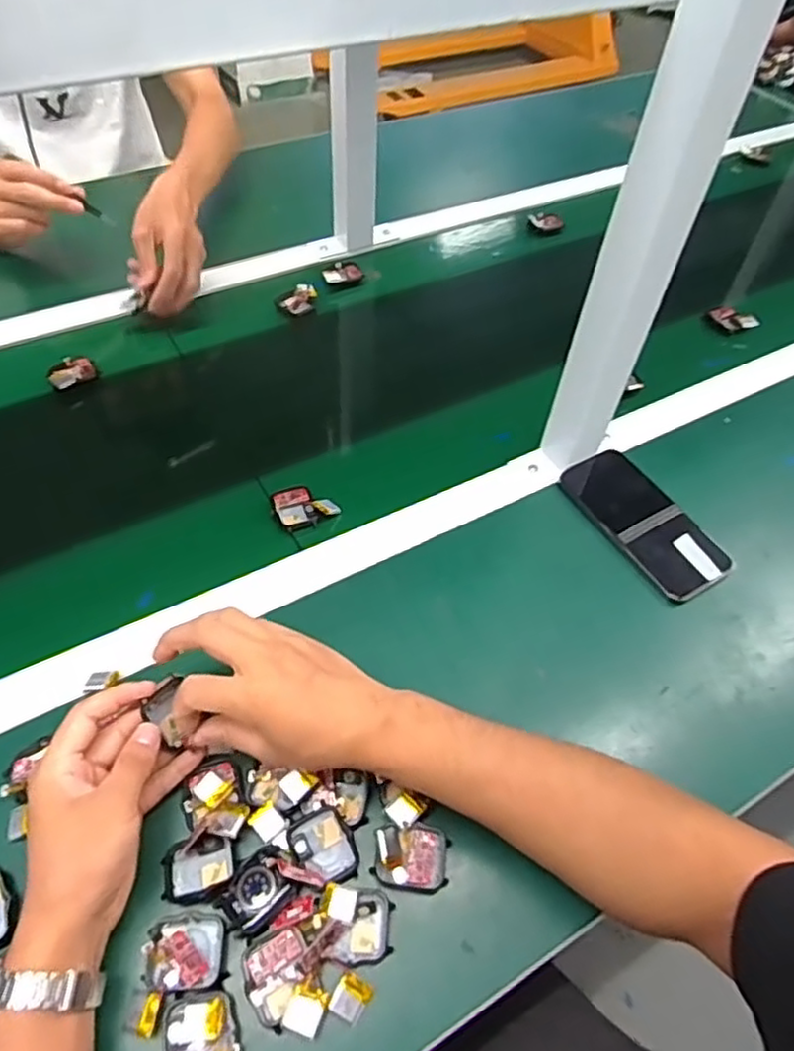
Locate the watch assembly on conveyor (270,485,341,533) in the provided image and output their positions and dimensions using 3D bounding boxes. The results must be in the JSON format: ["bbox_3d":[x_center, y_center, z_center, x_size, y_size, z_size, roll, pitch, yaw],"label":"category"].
[{"bbox_3d":[-0.084,-0.018,0.603,0.055,0.010,0.044,-15,56,-15],"label":"watch assembly on conveyor"}]

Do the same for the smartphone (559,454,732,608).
[{"bbox_3d":[0.228,-0.005,0.611,0.071,0.015,0.161,-24,58,-20],"label":"smartphone"}]

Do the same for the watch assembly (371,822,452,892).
[{"bbox_3d":[0.009,0.212,0.425,0.048,0.013,0.035,6,53,1],"label":"watch assembly"}]

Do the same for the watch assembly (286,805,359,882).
[{"bbox_3d":[-0.046,0.205,0.423,0.034,0.013,0.045,-31,61,-24],"label":"watch assembly"}]

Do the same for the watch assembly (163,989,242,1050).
[{"bbox_3d":[-0.108,0.286,0.366,0.038,0.014,0.046,-13,55,-13],"label":"watch assembly"}]

